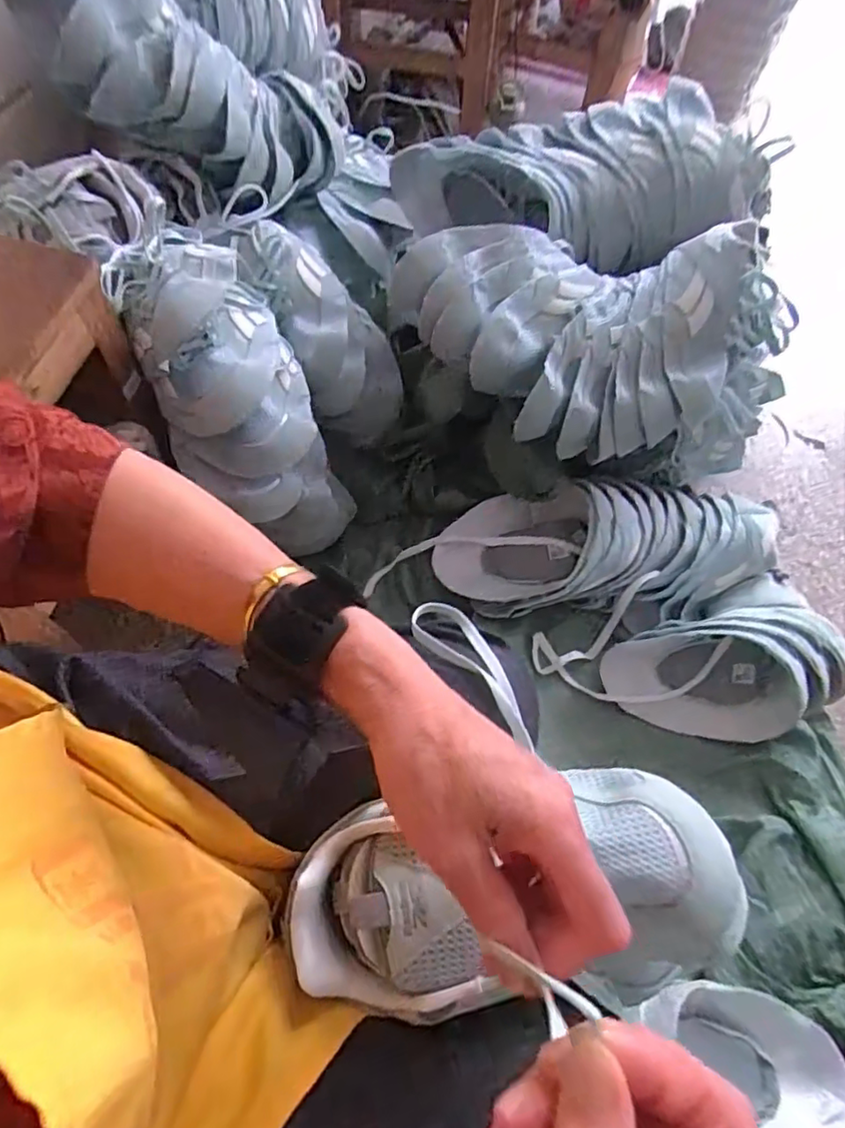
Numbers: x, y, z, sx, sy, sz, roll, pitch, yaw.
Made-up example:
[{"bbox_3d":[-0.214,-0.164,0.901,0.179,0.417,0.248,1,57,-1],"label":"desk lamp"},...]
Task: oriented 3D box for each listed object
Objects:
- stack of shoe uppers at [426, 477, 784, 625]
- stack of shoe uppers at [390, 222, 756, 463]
[{"bbox_3d":[0.254,-0.031,0.821,0.458,0.135,0.164,-2,63,-4],"label":"stack of shoe uppers"},{"bbox_3d":[0.165,-0.278,0.707,0.376,0.148,0.224,13,63,4],"label":"stack of shoe uppers"}]

